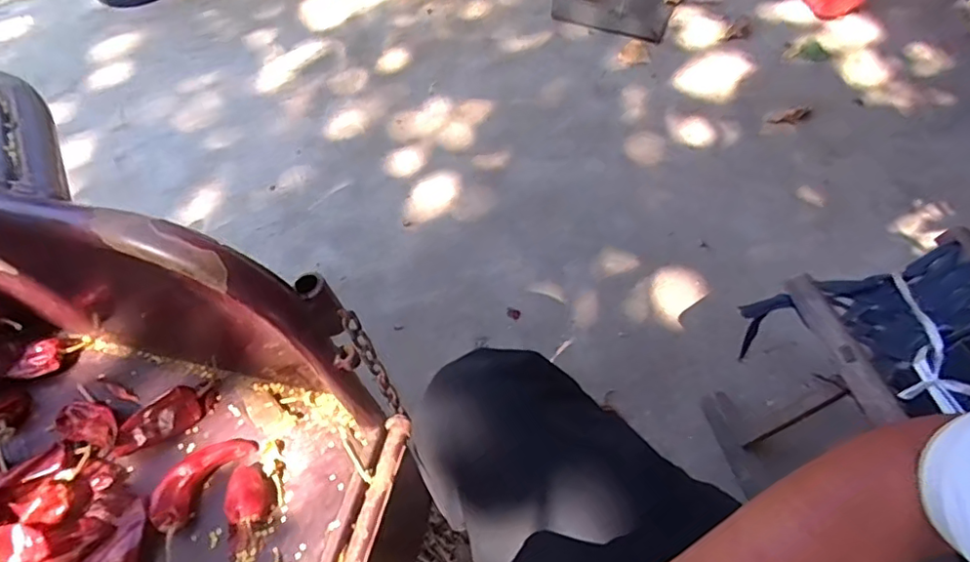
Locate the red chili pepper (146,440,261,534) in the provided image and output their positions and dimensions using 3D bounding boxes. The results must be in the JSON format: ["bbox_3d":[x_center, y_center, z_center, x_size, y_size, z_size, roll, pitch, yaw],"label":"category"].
[{"bbox_3d":[-0.209,0.143,0.411,0.032,0.023,0.077,31,64,21],"label":"red chili pepper"}]

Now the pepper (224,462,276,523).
[{"bbox_3d":[-0.169,0.150,0.402,0.029,0.020,0.041,-6,57,0],"label":"pepper"}]

